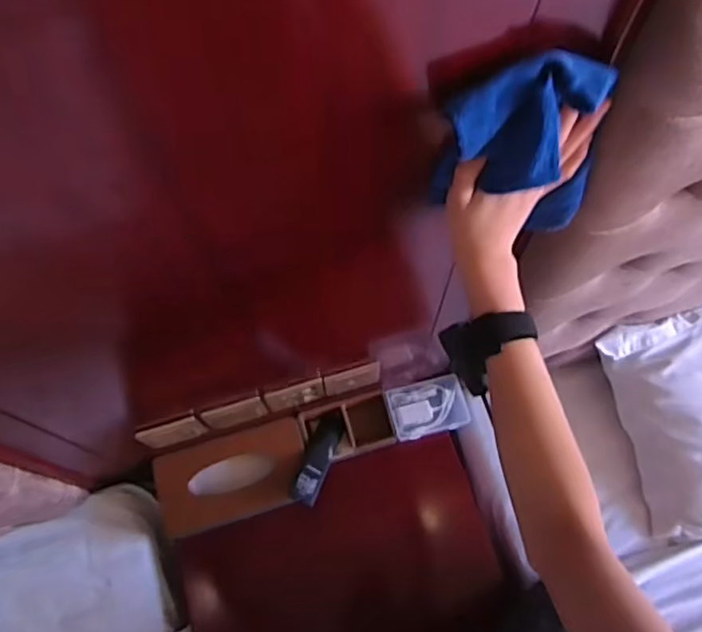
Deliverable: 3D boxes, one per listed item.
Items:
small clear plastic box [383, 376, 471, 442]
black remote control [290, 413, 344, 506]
[{"bbox_3d":[0.133,0.158,1.091,0.134,0.035,0.097,-15,68,-5],"label":"small clear plastic box"},{"bbox_3d":[-0.053,0.232,1.024,0.047,0.027,0.175,15,38,7],"label":"black remote control"}]

